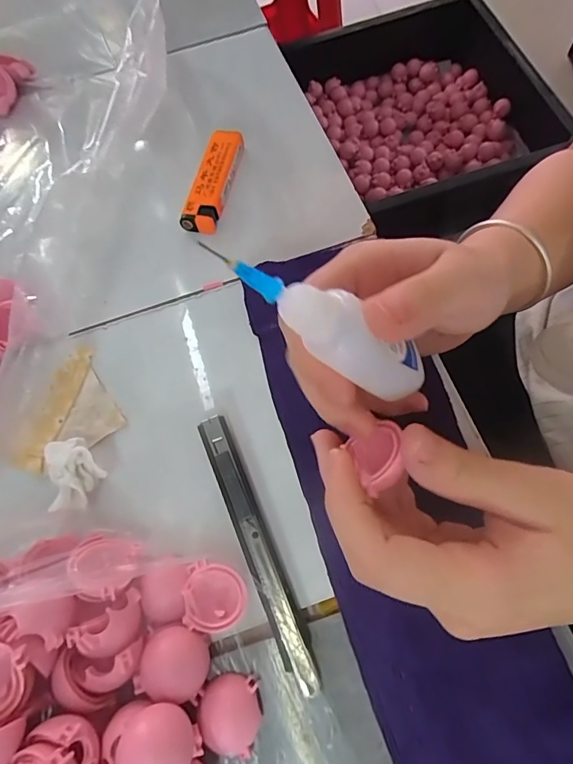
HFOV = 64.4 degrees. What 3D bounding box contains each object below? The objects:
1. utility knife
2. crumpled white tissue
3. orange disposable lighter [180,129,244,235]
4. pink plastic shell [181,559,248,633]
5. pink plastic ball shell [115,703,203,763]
[{"bbox_3d":[-0.015,0.078,0.222,0.014,0.004,0.133,-23,68,-4],"label":"utility knife"},{"bbox_3d":[-0.107,0.046,0.231,0.028,0.021,0.032,-10,68,1],"label":"crumpled white tissue"},{"bbox_3d":[-0.049,-0.137,0.306,0.023,0.012,0.078,12,67,5],"label":"orange disposable lighter"},{"bbox_3d":[-0.033,0.100,0.211,0.029,0.007,0.029,0,83,-2],"label":"pink plastic shell"},{"bbox_3d":[-0.051,0.145,0.182,0.027,0.023,0.028,-2,68,4],"label":"pink plastic ball shell"}]

